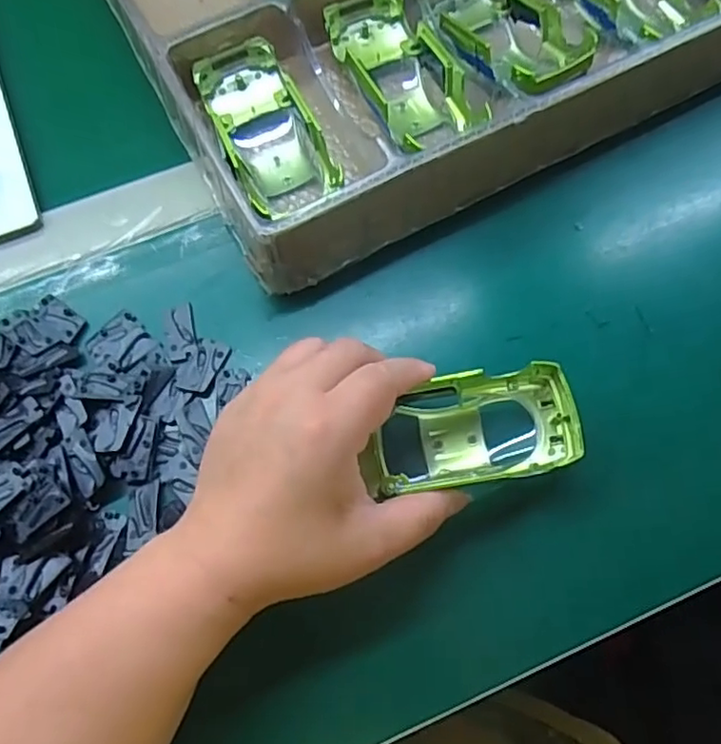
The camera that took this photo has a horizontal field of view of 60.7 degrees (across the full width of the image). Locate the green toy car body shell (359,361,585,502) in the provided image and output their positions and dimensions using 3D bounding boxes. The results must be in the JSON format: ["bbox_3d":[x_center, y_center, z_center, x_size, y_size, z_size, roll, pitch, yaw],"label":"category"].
[{"bbox_3d":[0.054,0.031,0.310,0.101,0.037,0.053,-11,69,-3],"label":"green toy car body shell"}]

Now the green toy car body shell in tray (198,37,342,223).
[{"bbox_3d":[-0.055,-0.139,0.366,0.057,0.034,0.128,-25,70,-8],"label":"green toy car body shell in tray"}]

